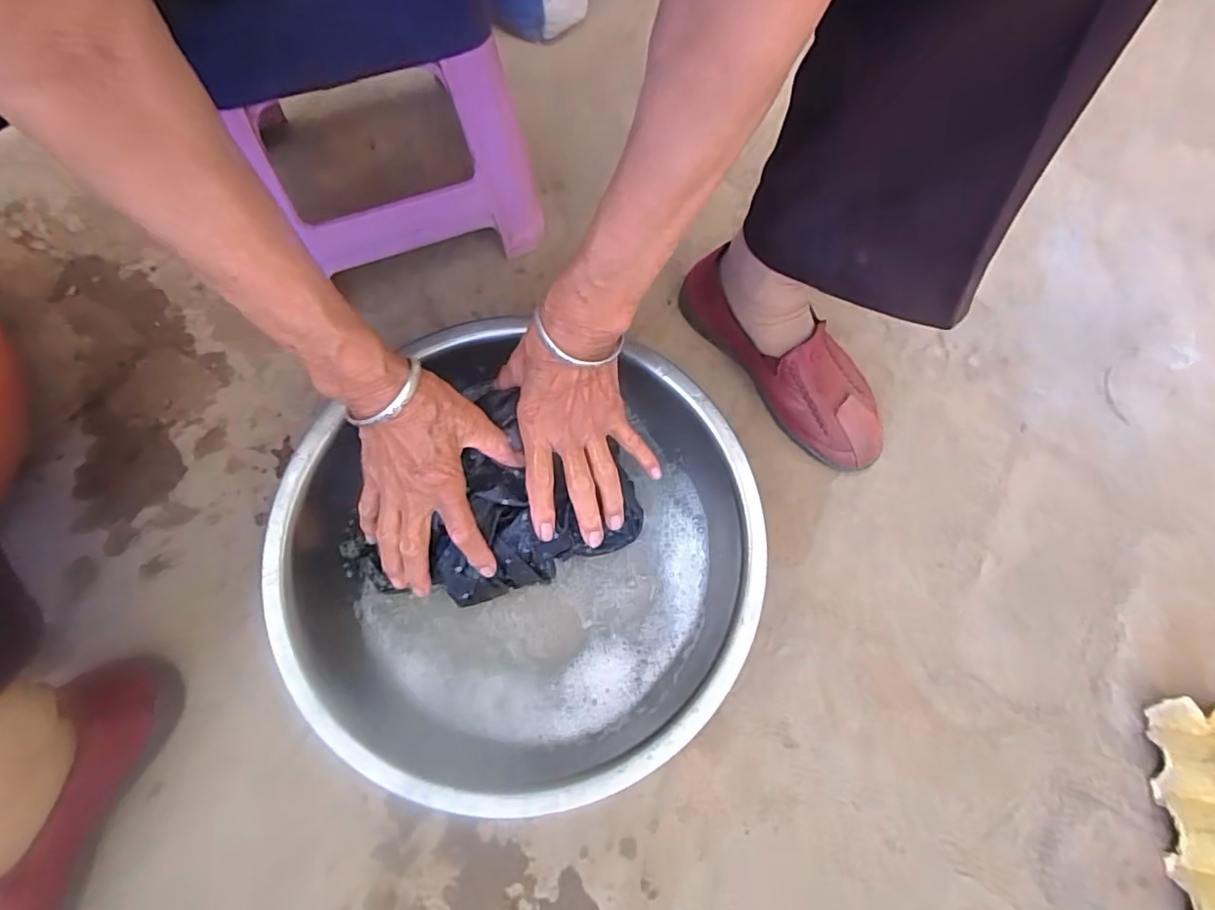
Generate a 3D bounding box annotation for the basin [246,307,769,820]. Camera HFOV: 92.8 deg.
[{"bbox_3d":[-0.062,0.077,0.462,0.340,0.111,0.332,0,71,-1],"label":"basin"}]

